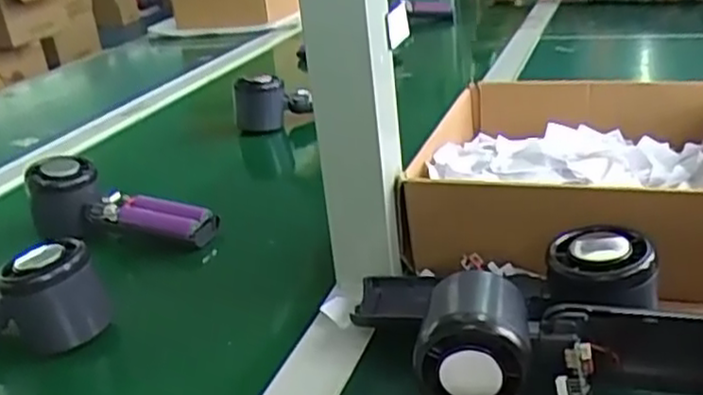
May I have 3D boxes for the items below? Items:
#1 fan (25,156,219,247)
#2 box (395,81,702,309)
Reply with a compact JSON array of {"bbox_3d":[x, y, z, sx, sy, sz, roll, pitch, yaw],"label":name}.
[{"bbox_3d":[-0.189,0.006,0.590,0.153,0.061,0.041,4,26,21],"label":"fan"},{"bbox_3d":[0.160,-0.020,0.516,0.213,0.070,0.258,3,26,21],"label":"box"}]

